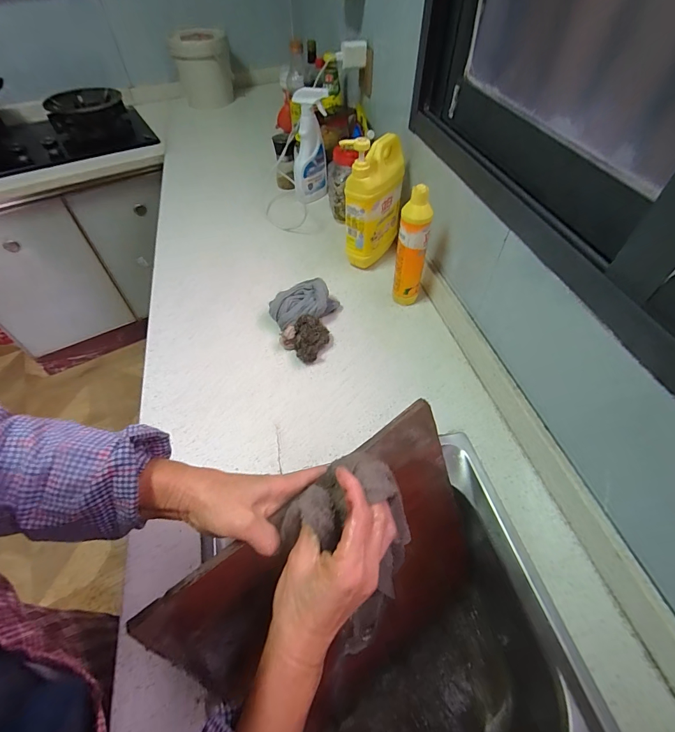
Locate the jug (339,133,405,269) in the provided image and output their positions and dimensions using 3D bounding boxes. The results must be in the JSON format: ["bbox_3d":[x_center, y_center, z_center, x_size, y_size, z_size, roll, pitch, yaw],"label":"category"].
[{"bbox_3d":[0.076,-0.347,0.788,0.075,0.263,0.139,26,59,21],"label":"jug"}]

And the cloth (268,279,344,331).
[{"bbox_3d":[-0.064,-0.120,0.739,0.141,0.059,0.082,-28,56,-18],"label":"cloth"}]

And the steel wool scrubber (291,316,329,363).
[{"bbox_3d":[-0.049,-0.048,0.684,0.066,0.059,0.073,-7,52,-3],"label":"steel wool scrubber"}]

